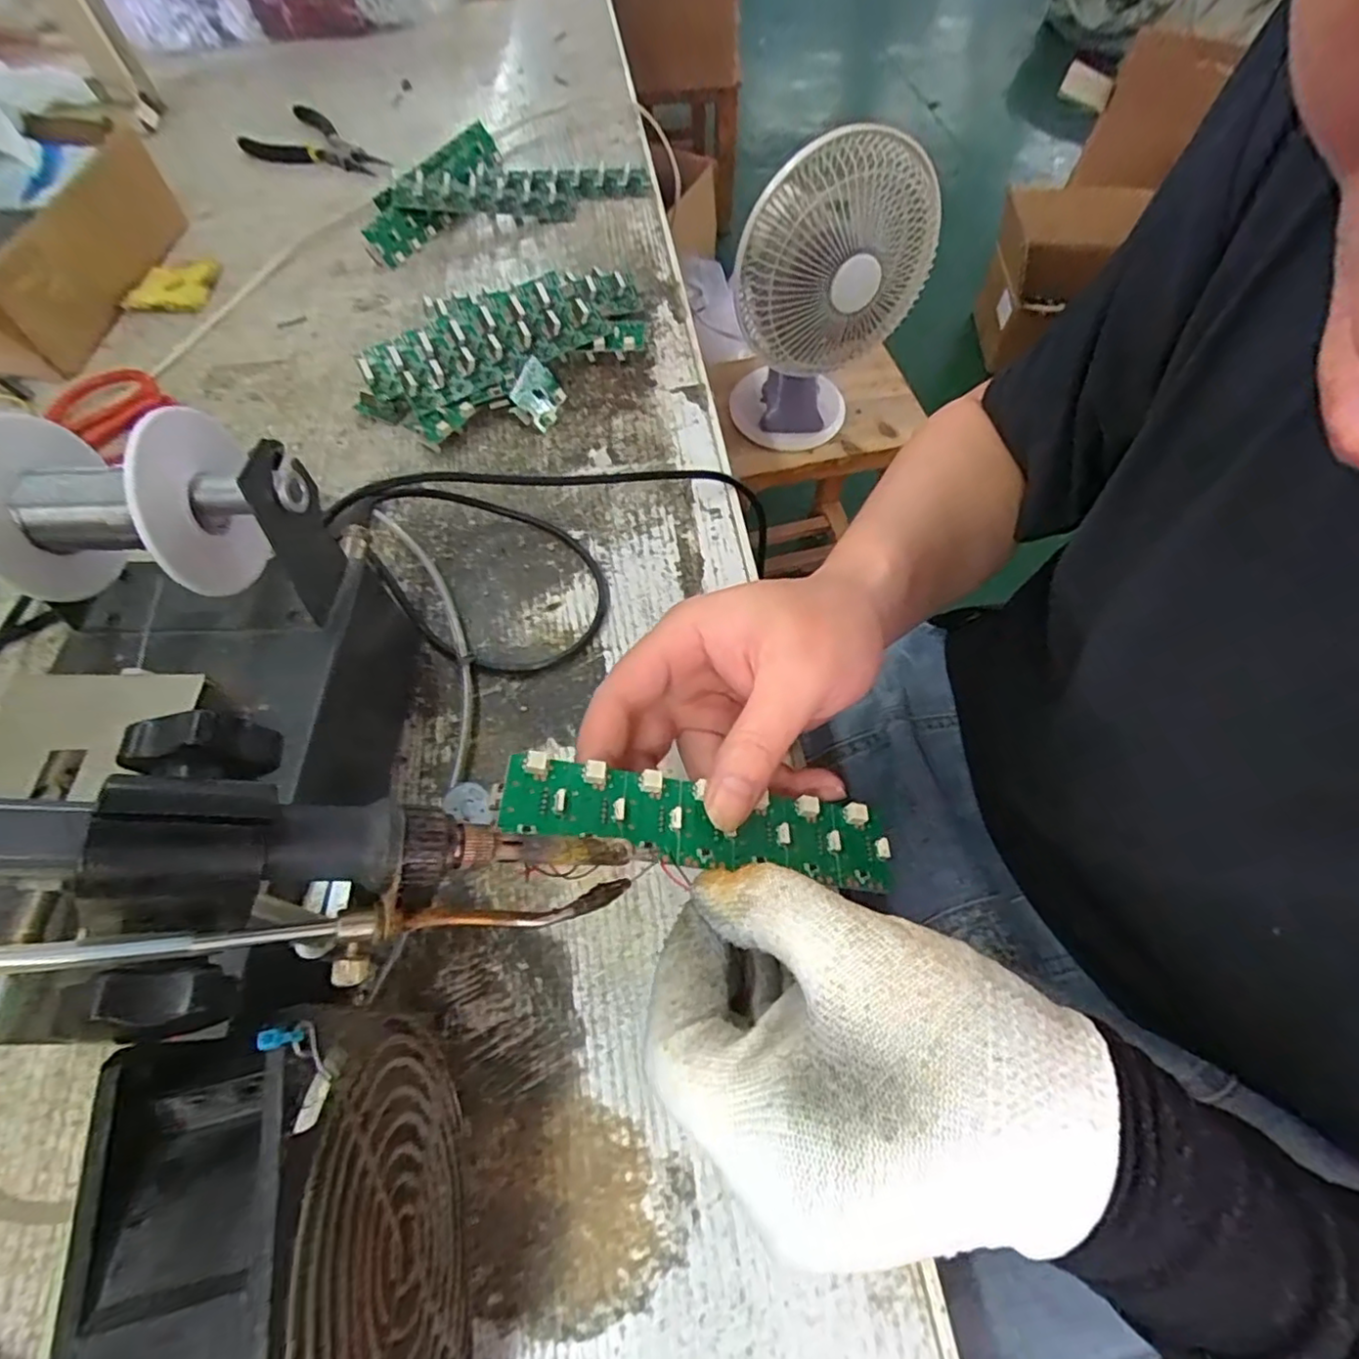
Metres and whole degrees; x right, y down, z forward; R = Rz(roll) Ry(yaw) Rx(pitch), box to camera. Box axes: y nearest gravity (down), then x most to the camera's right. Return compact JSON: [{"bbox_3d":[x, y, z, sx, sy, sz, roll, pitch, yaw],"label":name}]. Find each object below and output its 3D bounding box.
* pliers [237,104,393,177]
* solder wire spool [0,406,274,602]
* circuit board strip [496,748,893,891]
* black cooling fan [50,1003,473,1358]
[{"bbox_3d":[-0.327,-0.475,0.571,0.156,0.016,0.074,39,69,19],"label":"pliers"},{"bbox_3d":[-0.203,-0.059,0.236,0.086,0.065,0.058,-1,61,-1],"label":"solder wire spool"},{"bbox_3d":[0.009,0.050,0.220,0.137,0.005,0.028,12,61,-12],"label":"circuit board strip"},{"bbox_3d":[-0.092,0.156,0.169,0.046,0.123,0.114,-11,62,-5],"label":"black cooling fan"}]

